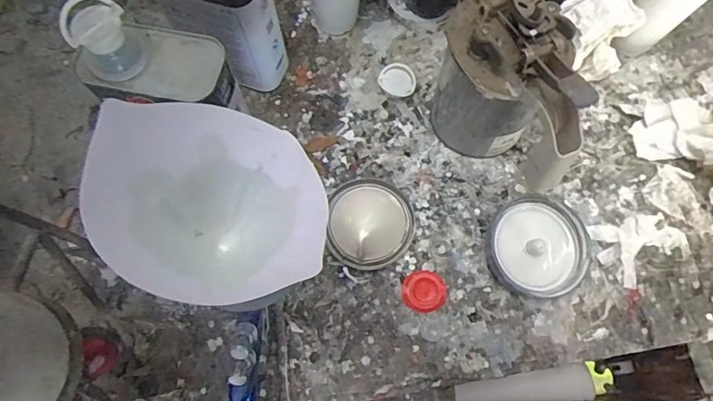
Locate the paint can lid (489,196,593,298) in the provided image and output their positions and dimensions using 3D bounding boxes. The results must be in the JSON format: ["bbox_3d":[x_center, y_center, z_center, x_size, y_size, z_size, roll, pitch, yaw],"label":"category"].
[{"bbox_3d":[0.189,0.049,0.499,0.105,0.035,0.096,1,72,-2],"label":"paint can lid"}]

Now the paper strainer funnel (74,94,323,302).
[{"bbox_3d":[-0.073,0.003,0.264,0.105,0.089,0.109,1,72,-2],"label":"paper strainer funnel"}]

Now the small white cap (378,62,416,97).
[{"bbox_3d":[0.049,-0.142,0.572,0.044,0.018,0.037,16,72,3],"label":"small white cap"}]

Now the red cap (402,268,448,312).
[{"bbox_3d":[0.071,0.092,0.493,0.043,0.017,0.043,1,72,-2],"label":"red cap"}]

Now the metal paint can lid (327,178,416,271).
[{"bbox_3d":[0.016,0.023,0.511,0.090,0.021,0.097,1,72,-2],"label":"metal paint can lid"}]

